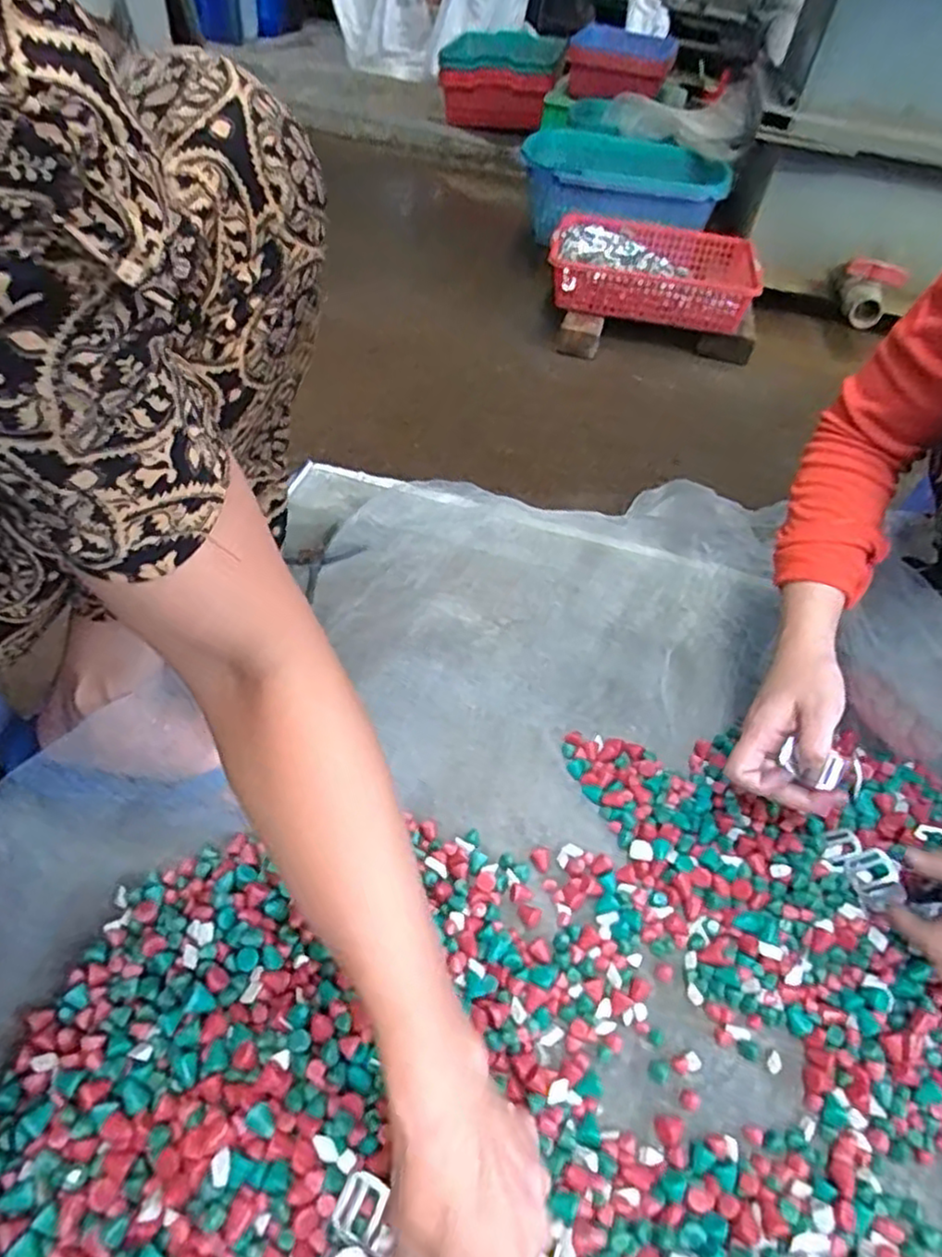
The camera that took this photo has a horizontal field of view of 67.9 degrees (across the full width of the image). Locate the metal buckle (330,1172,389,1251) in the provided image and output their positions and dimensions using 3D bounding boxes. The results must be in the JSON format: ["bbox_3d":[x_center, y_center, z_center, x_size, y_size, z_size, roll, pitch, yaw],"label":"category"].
[{"bbox_3d":[-0.057,0.293,0.355,0.023,0.005,0.028,15,69,20],"label":"metal buckle"}]

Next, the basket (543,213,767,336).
[{"bbox_3d":[0.380,-0.758,1.497,0.419,0.126,0.298,11,47,4],"label":"basket"}]

